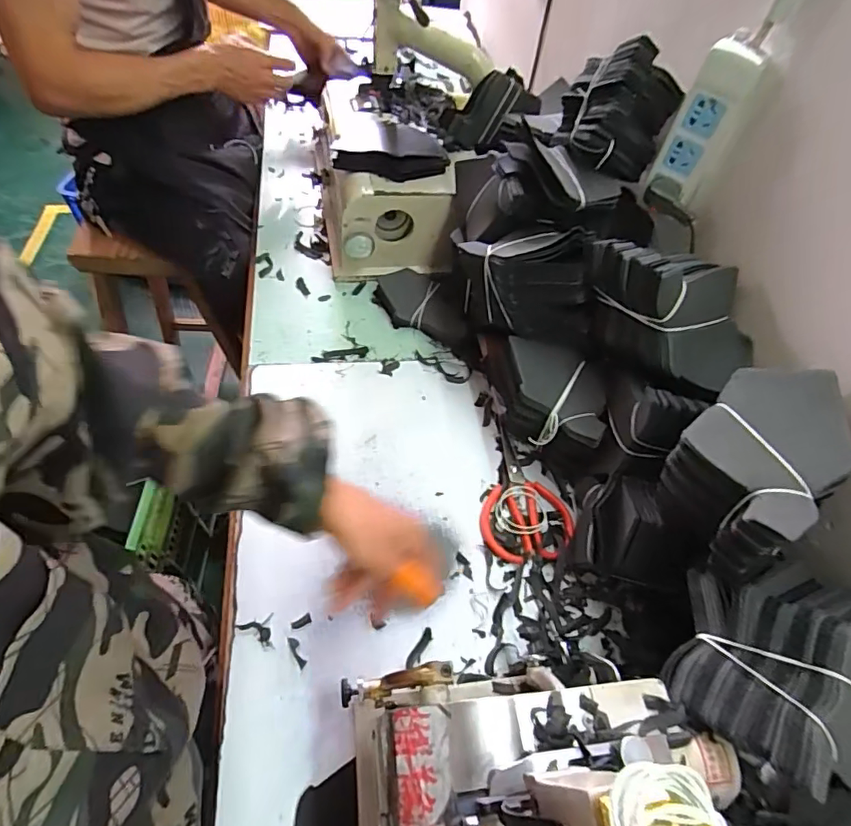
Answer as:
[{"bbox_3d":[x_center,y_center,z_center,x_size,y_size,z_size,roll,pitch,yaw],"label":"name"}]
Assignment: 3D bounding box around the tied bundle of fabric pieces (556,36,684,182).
[{"bbox_3d":[0.225,-0.362,0.609,0.123,0.120,0.098,25,64,14],"label":"tied bundle of fabric pieces"}]

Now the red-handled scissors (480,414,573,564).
[{"bbox_3d":[0.111,0.090,0.632,0.103,0.015,0.182,-9,61,-5],"label":"red-handled scissors"}]

